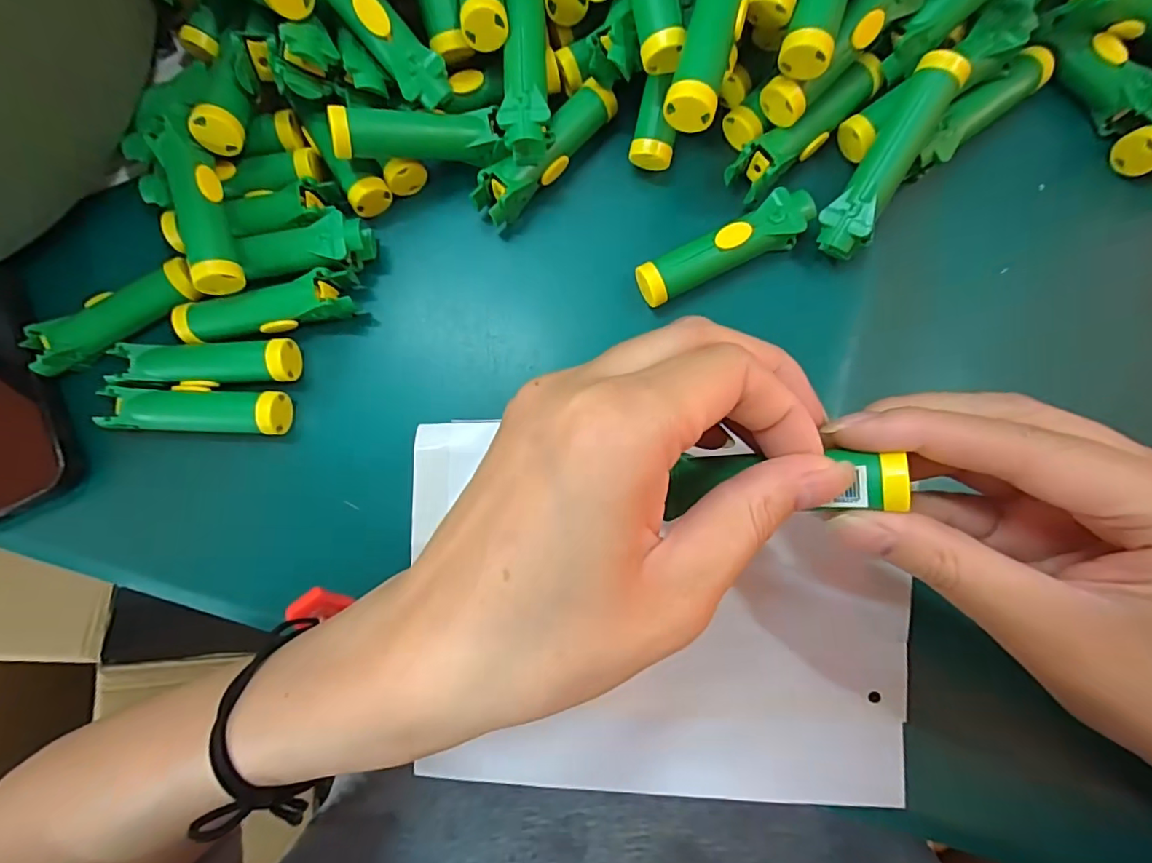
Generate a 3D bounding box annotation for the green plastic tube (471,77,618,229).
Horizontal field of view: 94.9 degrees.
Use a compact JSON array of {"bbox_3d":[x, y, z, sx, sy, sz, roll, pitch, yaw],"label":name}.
[{"bbox_3d":[-0.014,-0.128,0.249,0.079,0.024,0.018,-44,84,-3],"label":"green plastic tube"}]

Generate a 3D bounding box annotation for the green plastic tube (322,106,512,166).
[{"bbox_3d":[-0.068,-0.132,0.235,0.074,0.019,0.022,-7,83,-17],"label":"green plastic tube"}]

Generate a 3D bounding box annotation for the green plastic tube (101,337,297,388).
[{"bbox_3d":[-0.169,-0.032,0.245,0.076,0.022,0.022,-4,83,2],"label":"green plastic tube"}]

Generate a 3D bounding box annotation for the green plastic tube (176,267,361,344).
[{"bbox_3d":[-0.141,-0.056,0.245,0.079,0.023,0.020,-9,83,1],"label":"green plastic tube"}]

